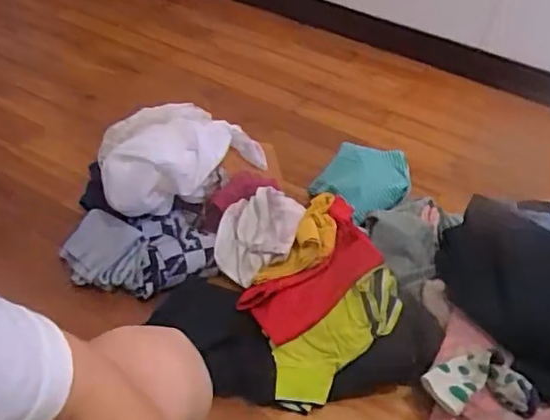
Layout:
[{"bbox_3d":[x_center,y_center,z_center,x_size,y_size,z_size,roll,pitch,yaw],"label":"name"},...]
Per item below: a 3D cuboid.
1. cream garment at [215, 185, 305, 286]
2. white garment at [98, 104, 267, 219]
[{"bbox_3d":[-0.035,0.047,1.110,0.153,0.131,0.146,9,40,3],"label":"cream garment"},{"bbox_3d":[-0.169,-0.096,1.146,0.327,0.162,0.142,-3,41,-12],"label":"white garment"}]

